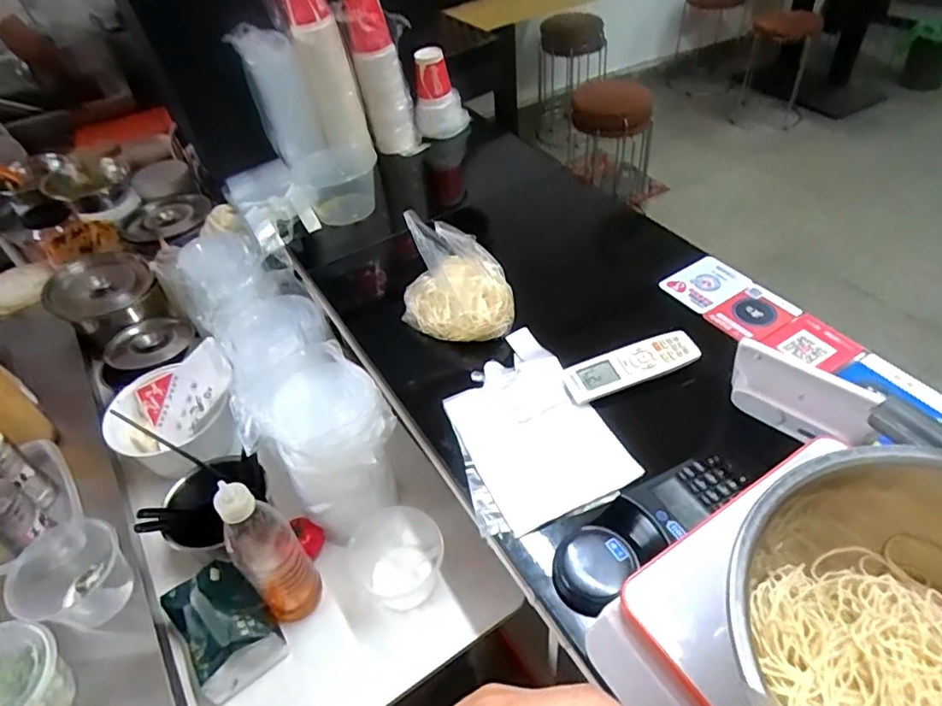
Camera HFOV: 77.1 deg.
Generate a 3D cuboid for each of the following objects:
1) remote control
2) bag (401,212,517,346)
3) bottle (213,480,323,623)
[{"bbox_3d":[0.188,0.013,0.696,0.160,0.014,0.050,-20,55,-6],"label":"remote control"},{"bbox_3d":[-0.019,-0.095,0.766,0.140,0.108,0.124,2,47,9],"label":"bag"},{"bbox_3d":[-0.221,0.210,0.630,0.064,0.221,0.066,34,59,32],"label":"bottle"}]

